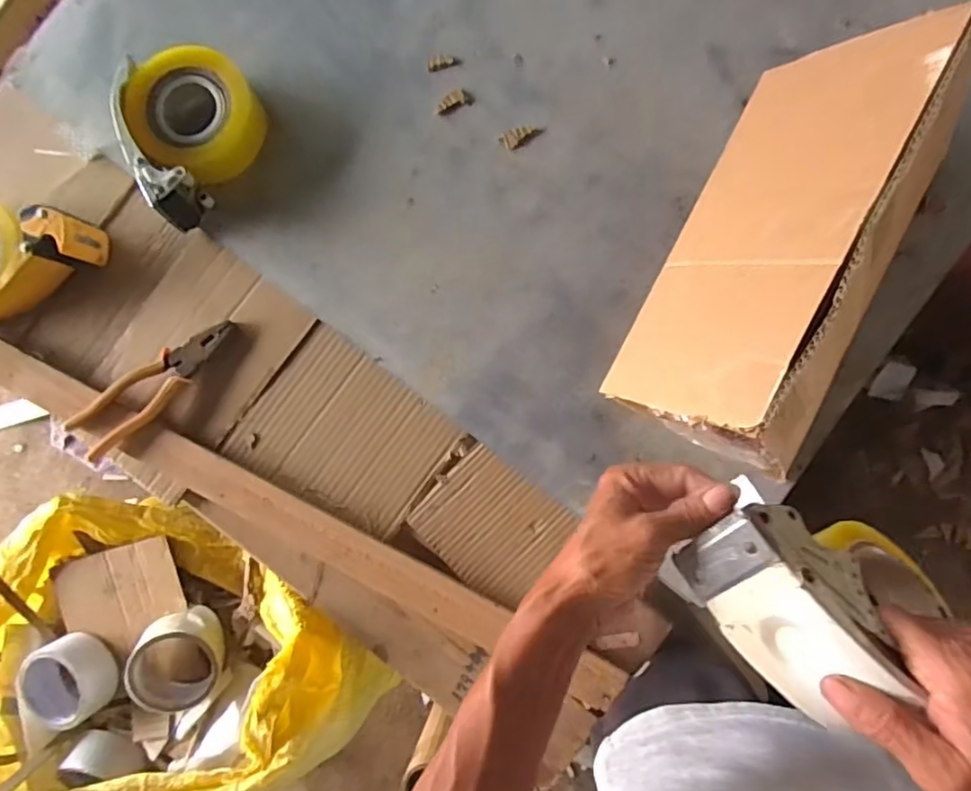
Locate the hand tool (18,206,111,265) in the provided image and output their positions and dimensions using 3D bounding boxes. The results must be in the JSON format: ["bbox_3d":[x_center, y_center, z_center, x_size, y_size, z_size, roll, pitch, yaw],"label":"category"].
[{"bbox_3d":[-0.430,-0.161,0.615,0.053,0.068,0.049,8,88,3],"label":"hand tool"}]

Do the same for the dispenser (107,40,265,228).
[{"bbox_3d":[-0.289,-0.268,0.604,0.130,0.077,0.154,-25,87,2],"label":"dispenser"}]

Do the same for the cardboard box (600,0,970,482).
[{"bbox_3d":[0.281,-0.118,0.518,0.195,0.180,0.360,27,89,3],"label":"cardboard box"}]

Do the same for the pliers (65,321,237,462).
[{"bbox_3d":[-0.336,-0.013,0.611,0.185,0.029,0.047,-40,87,1],"label":"pliers"}]

